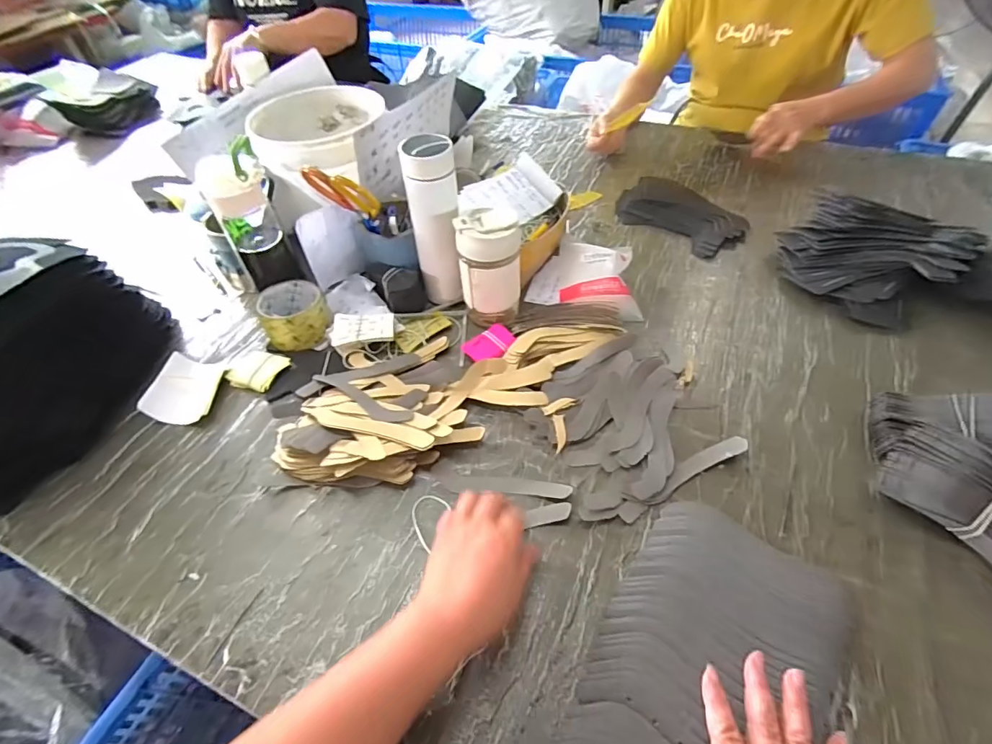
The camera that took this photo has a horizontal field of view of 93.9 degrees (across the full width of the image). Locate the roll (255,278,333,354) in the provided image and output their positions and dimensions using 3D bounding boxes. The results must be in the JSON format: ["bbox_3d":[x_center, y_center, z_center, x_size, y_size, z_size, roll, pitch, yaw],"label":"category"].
[{"bbox_3d":[-0.284,-0.082,0.655,0.085,0.056,0.095,-27,54,-18],"label":"roll"}]

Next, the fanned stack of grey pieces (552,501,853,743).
[{"bbox_3d":[0.178,0.235,0.377,0.173,0.033,0.254,26,56,22],"label":"fanned stack of grey pieces"}]

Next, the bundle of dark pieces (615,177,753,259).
[{"bbox_3d":[0.317,-0.275,0.805,0.121,0.031,0.214,-36,57,-24],"label":"bundle of dark pieces"}]

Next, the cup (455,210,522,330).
[{"bbox_3d":[-0.008,-0.137,0.624,0.080,0.148,0.071,12,52,12],"label":"cup"}]

